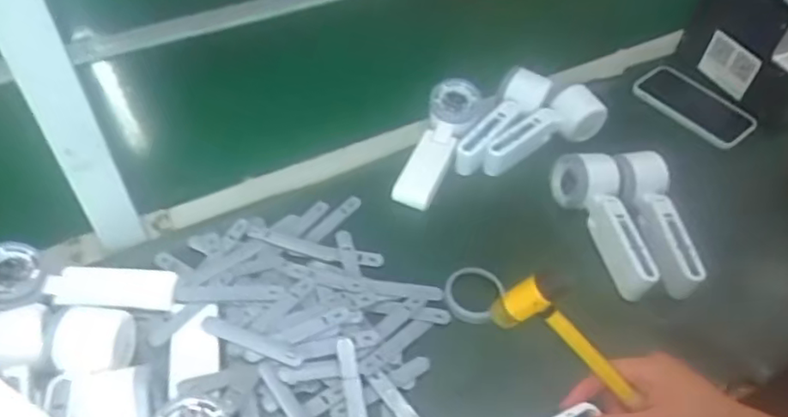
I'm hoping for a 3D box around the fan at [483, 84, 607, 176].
[{"bbox_3d":[0.177,-0.081,0.738,0.158,0.061,0.059,-32,58,-30],"label":"fan"}]

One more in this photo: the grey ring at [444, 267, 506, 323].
[{"bbox_3d":[0.076,0.081,0.618,0.052,0.005,0.063,28,51,18],"label":"grey ring"}]

